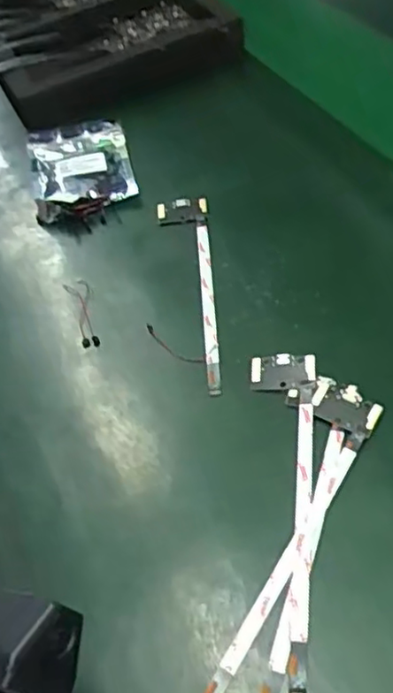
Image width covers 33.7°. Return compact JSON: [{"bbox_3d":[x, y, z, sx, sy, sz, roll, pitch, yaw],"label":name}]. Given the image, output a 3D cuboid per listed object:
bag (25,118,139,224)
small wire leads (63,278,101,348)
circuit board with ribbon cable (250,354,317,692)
[{"bbox_3d":[-0.089,-0.136,0.503,0.077,0.021,0.115,-12,48,-5],"label":"bag"},{"bbox_3d":[-0.073,-0.023,0.421,0.016,0.009,0.062,-16,49,-8],"label":"small wire leads"},{"bbox_3d":[0.043,0.075,0.324,0.035,0.012,0.177,1,48,7],"label":"circuit board with ribbon cable"}]

